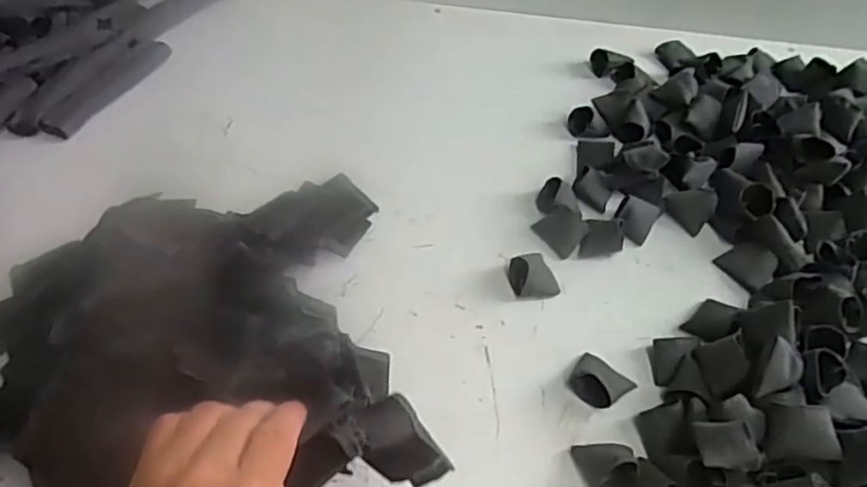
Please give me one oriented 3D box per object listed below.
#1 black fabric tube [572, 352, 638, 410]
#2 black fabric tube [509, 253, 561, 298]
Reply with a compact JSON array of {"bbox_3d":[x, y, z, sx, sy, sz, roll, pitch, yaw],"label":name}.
[{"bbox_3d":[0.125,0.099,0.479,0.034,0.023,0.041,-36,63,-29],"label":"black fabric tube"},{"bbox_3d":[0.083,0.024,0.535,0.036,0.024,0.038,-11,53,-14],"label":"black fabric tube"}]

